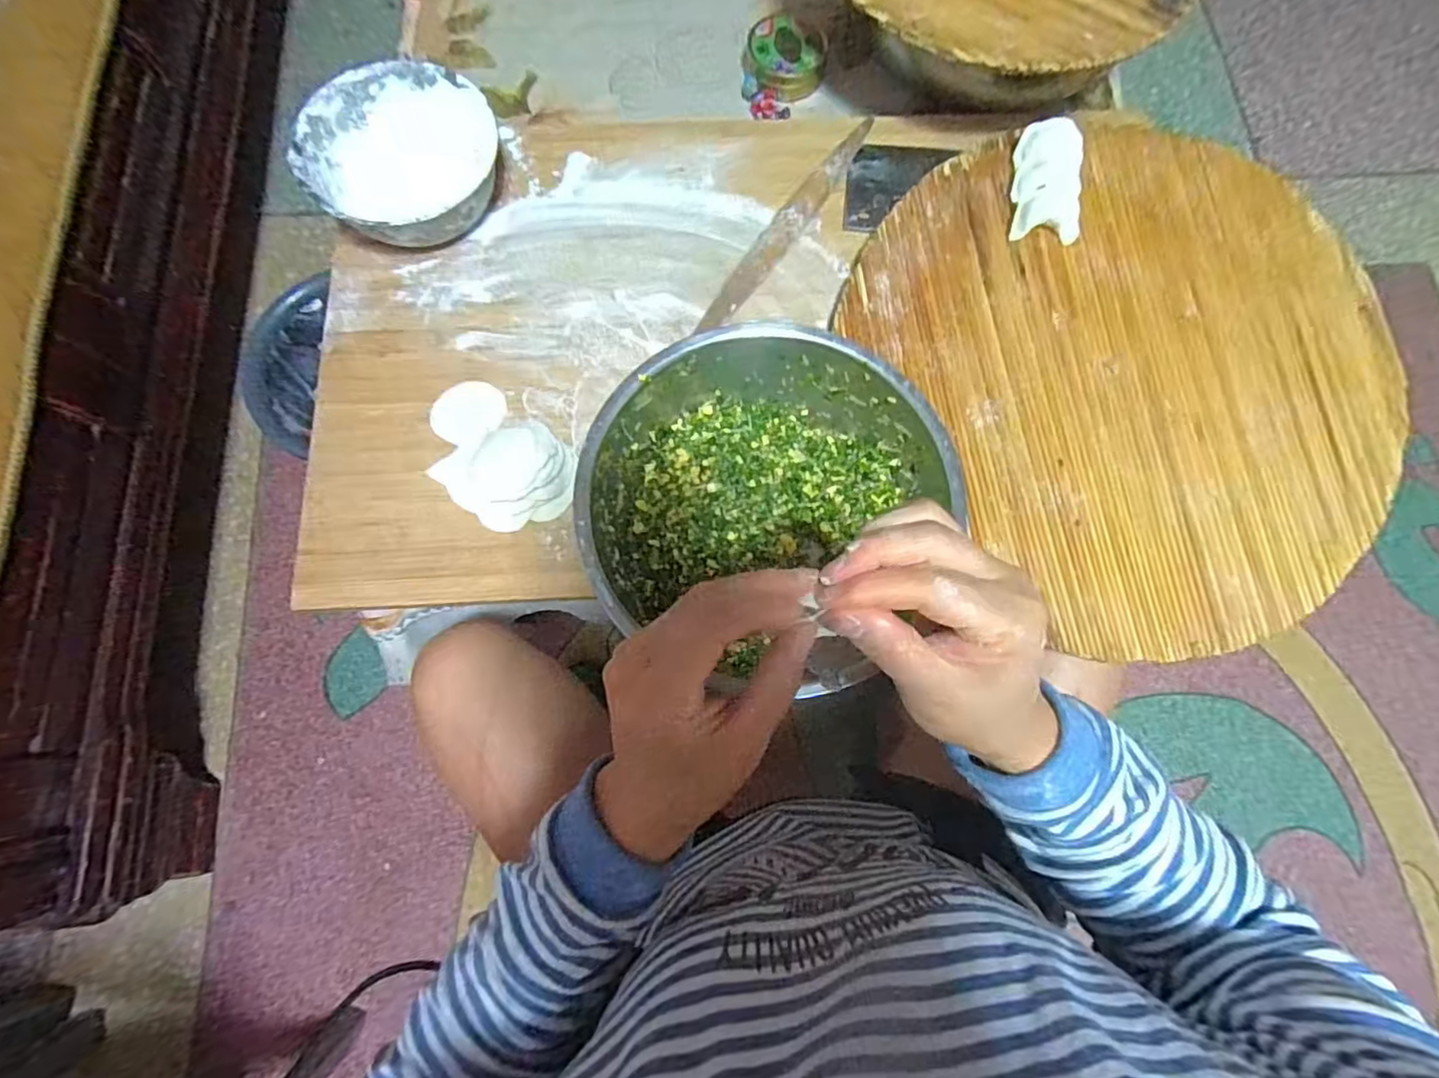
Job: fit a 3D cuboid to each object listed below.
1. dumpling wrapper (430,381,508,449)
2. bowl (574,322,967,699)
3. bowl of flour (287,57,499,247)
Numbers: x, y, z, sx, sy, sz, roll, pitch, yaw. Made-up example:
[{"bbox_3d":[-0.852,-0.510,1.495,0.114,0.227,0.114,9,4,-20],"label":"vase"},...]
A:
[{"bbox_3d":[-0.205,-0.104,0.503,0.055,0.004,0.057,0,71,-1],"label":"dumpling wrapper"},{"bbox_3d":[0.028,-0.029,0.429,0.216,0.079,0.233,0,78,-1],"label":"bowl"},{"bbox_3d":[-0.274,-0.320,0.532,0.142,0.066,0.155,0,75,-1],"label":"bowl of flour"}]

